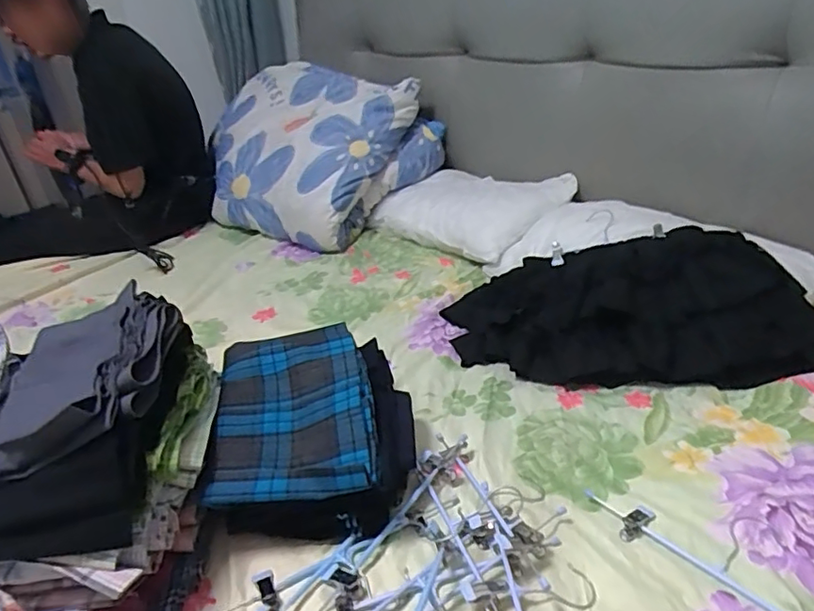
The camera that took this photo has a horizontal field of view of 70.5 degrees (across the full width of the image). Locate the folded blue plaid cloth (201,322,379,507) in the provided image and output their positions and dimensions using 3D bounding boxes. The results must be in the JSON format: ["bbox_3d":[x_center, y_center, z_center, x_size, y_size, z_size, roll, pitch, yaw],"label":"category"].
[{"bbox_3d":[-0.143,0.122,0.738,0.193,0.049,0.290,-8,31,-4],"label":"folded blue plaid cloth"}]

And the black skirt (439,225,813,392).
[{"bbox_3d":[0.341,-0.017,0.943,0.540,0.164,0.284,3,32,15],"label":"black skirt"}]

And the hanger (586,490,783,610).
[{"bbox_3d":[0.344,0.258,0.612,0.104,0.020,0.299,-30,38,-35],"label":"hanger"}]

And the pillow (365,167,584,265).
[{"bbox_3d":[0.149,-0.218,1.364,0.272,0.127,0.411,-30,38,-34],"label":"pillow"}]

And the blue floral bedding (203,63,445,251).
[{"bbox_3d":[-0.267,-0.410,1.559,0.499,0.353,0.554,-25,36,-29],"label":"blue floral bedding"}]

